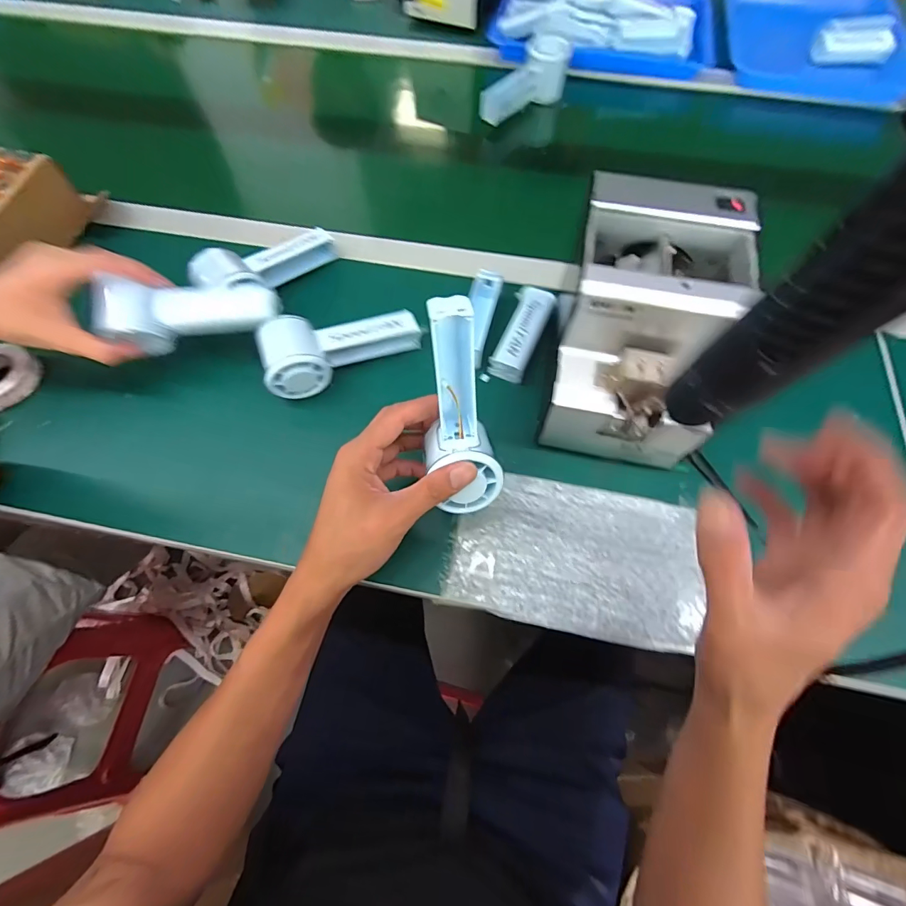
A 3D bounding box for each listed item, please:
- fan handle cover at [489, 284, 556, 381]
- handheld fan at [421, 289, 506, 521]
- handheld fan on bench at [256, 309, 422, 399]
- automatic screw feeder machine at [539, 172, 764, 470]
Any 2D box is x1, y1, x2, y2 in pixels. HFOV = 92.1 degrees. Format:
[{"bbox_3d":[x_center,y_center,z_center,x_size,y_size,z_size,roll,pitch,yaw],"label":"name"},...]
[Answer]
[{"bbox_3d":[0.071,-0.121,0.448,0.040,0.033,0.103,19,67,9],"label":"fan handle cover"},{"bbox_3d":[0.002,-0.026,0.309,0.051,0.148,0.051,-9,23,-4],"label":"handheld fan"},{"bbox_3d":[-0.106,-0.106,0.426,0.149,0.049,0.059,-18,67,-8],"label":"handheld fan on bench"},{"bbox_3d":[0.159,-0.095,0.362,0.135,0.156,0.159,10,66,5],"label":"automatic screw feeder machine"}]

